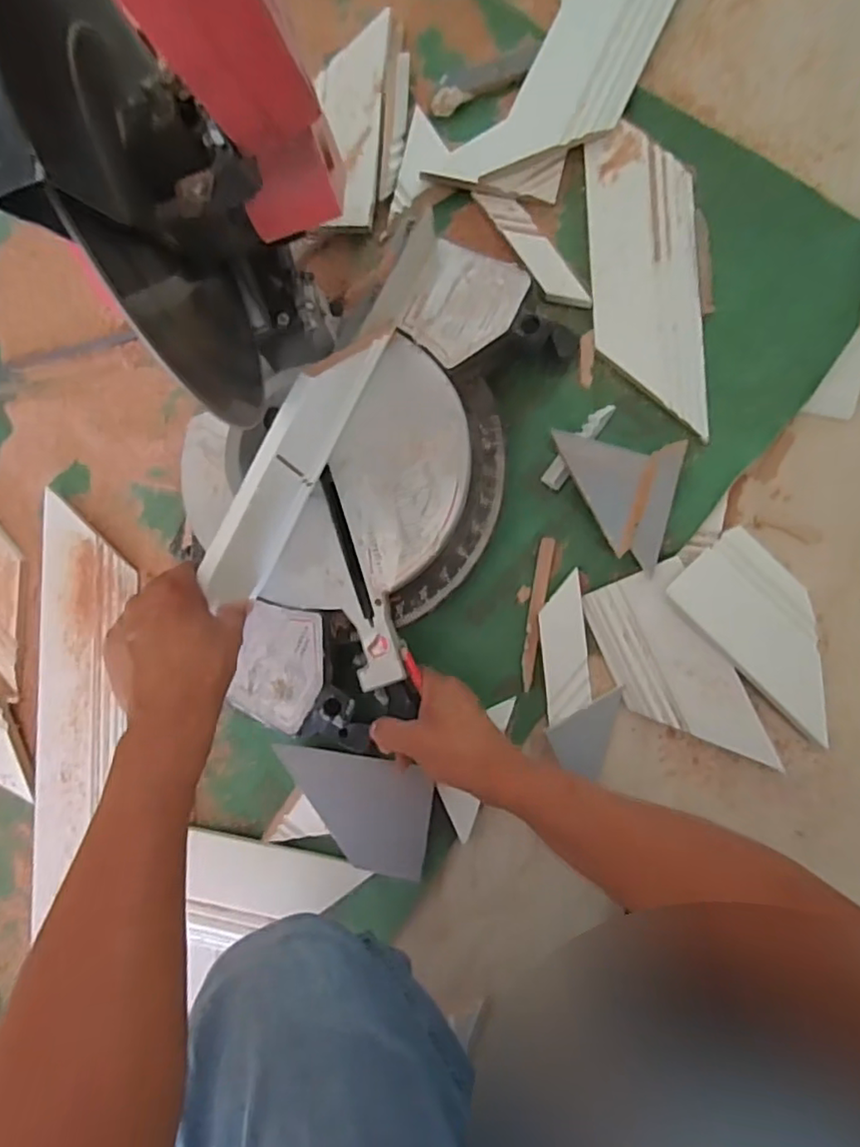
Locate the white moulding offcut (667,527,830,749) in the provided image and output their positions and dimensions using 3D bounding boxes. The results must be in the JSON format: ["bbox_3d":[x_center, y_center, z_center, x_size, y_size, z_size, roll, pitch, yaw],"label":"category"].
[{"bbox_3d":[0.303,0.050,0.543,0.095,0.014,0.175,-43,82,2],"label":"white moulding offcut"}]

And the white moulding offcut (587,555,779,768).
[{"bbox_3d":[0.221,0.092,0.552,0.095,0.019,0.191,-26,83,4],"label":"white moulding offcut"}]

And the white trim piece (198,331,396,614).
[{"bbox_3d":[-0.103,-0.091,0.496,0.017,0.113,0.249,27,80,8],"label":"white trim piece"}]

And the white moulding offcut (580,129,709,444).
[{"bbox_3d":[0.207,-0.278,0.592,0.098,0.020,0.292,-4,85,7],"label":"white moulding offcut"}]

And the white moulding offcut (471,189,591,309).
[{"bbox_3d":[0.103,-0.321,0.610,0.037,0.011,0.155,-31,82,4],"label":"white moulding offcut"}]

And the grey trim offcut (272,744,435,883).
[{"bbox_3d":[-0.072,0.215,0.564,0.142,0.011,0.097,8,86,7],"label":"grey trim offcut"}]

